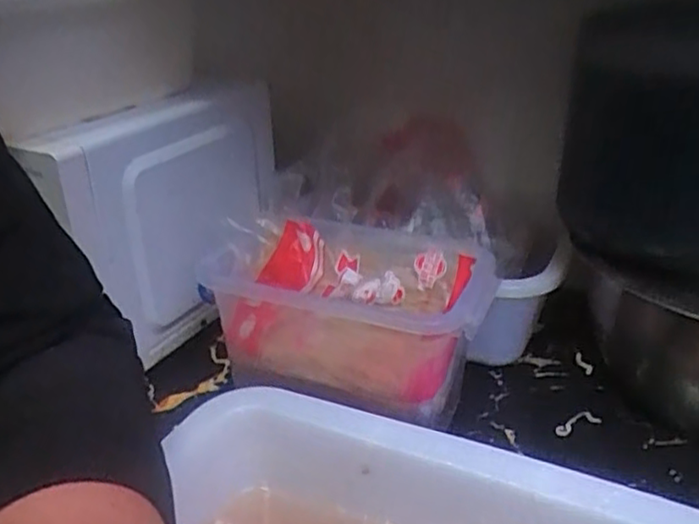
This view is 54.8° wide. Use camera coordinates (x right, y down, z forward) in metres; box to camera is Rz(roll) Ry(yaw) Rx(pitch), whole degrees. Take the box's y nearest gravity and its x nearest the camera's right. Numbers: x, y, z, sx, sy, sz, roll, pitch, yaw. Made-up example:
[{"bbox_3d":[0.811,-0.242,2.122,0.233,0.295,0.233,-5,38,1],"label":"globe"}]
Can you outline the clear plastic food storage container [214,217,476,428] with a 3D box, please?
[{"bbox_3d":[-0.004,0.043,0.574,0.210,0.115,0.109,11,28,21],"label":"clear plastic food storage container"}]

